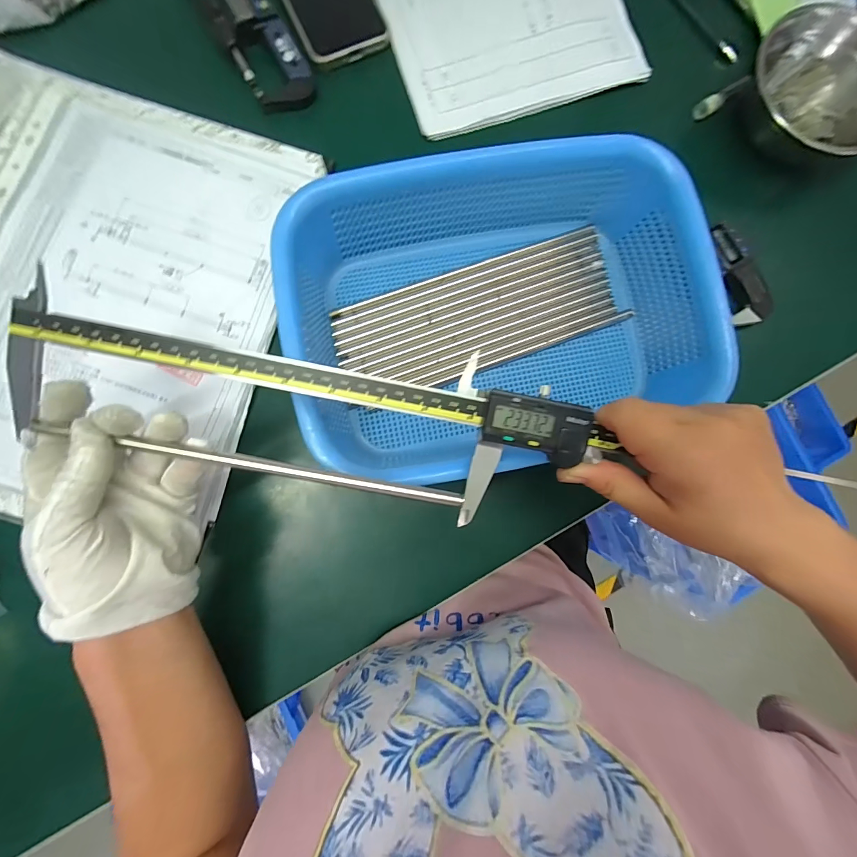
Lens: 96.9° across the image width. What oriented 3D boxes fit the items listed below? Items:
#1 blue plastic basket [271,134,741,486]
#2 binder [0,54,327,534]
[{"bbox_3d":[0.044,-0.092,0.279,0.281,0.075,0.209,-16,88,-6],"label":"blue plastic basket"},{"bbox_3d":[-0.420,-0.152,0.282,0.602,0.040,0.347,16,85,-4],"label":"binder"}]

